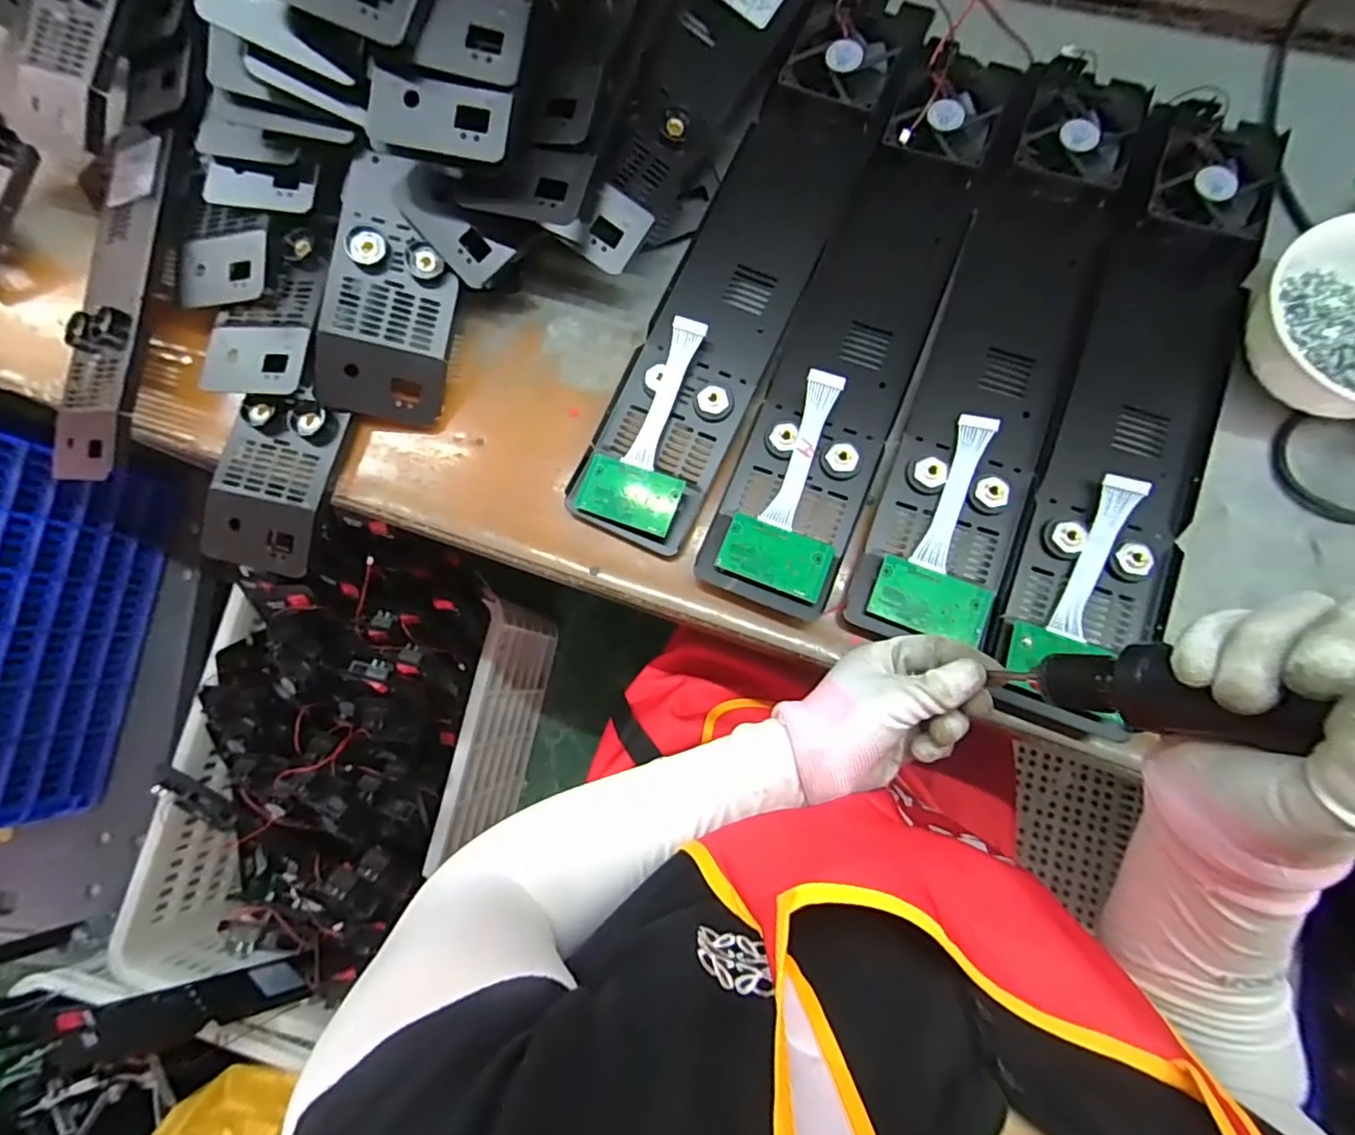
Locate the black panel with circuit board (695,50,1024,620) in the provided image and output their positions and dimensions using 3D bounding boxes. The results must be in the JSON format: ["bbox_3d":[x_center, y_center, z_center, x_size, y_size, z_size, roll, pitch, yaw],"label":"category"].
[{"bbox_3d":[0.143,-0.192,0.448,0.095,0.027,0.463,21,82,8],"label":"black panel with circuit board"}]

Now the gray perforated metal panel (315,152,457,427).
[{"bbox_3d":[-0.227,-0.215,0.472,0.098,0.017,0.193,9,95,-5],"label":"gray perforated metal panel"}]

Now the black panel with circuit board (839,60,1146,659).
[{"bbox_3d":[0.248,-0.177,0.440,0.101,0.033,0.485,20,82,8],"label":"black panel with circuit board"}]

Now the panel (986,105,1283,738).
[{"bbox_3d":[0.333,-0.122,0.423,0.102,0.029,0.477,21,82,8],"label":"panel"}]

